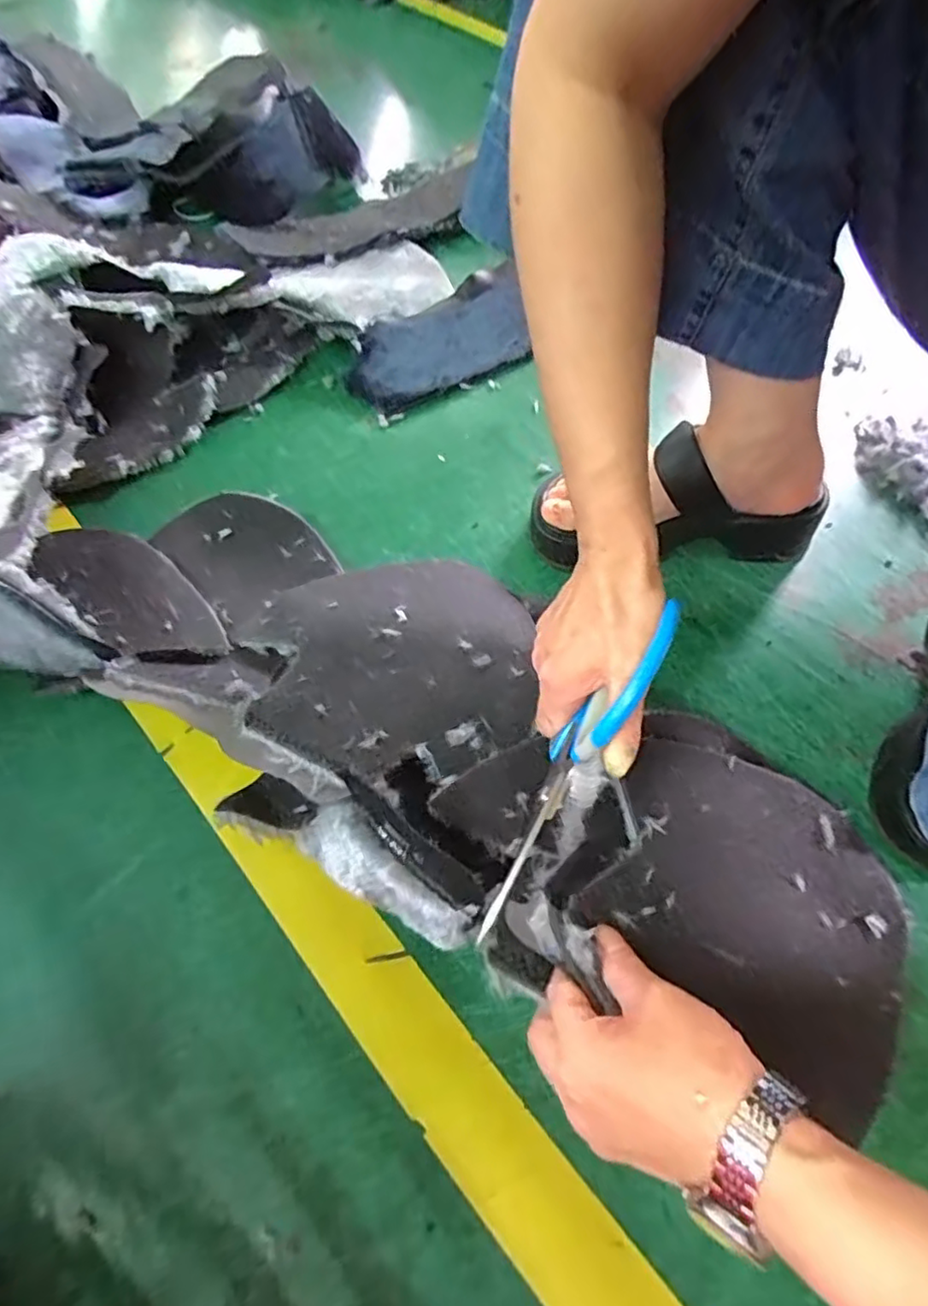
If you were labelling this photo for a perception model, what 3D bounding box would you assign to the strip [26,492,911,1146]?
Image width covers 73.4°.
[{"bbox_3d":[-0.028,0.030,0.388,0.604,0.095,0.212,28,64,17],"label":"strip"}]

